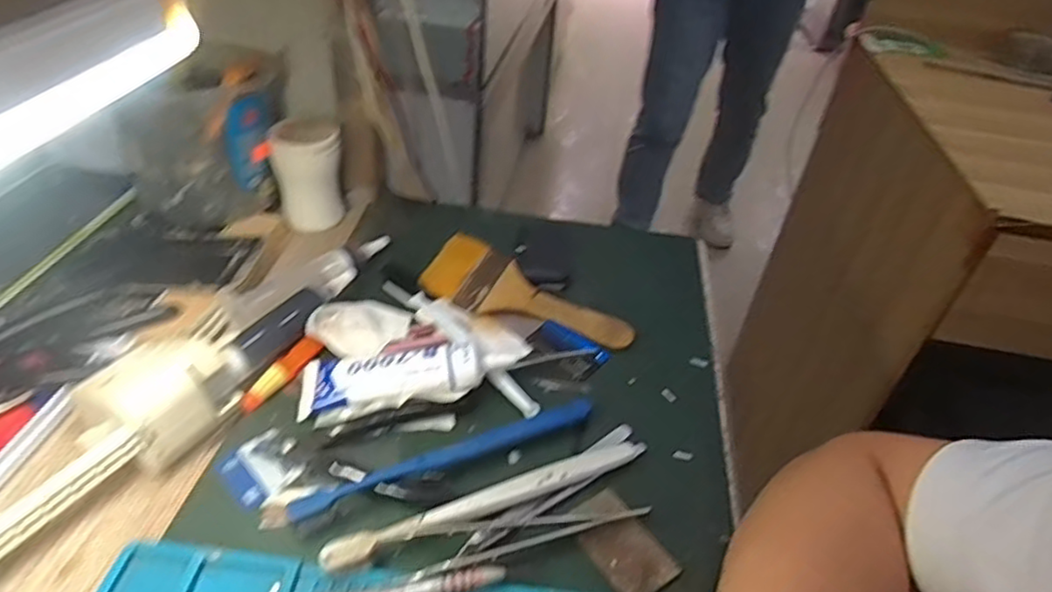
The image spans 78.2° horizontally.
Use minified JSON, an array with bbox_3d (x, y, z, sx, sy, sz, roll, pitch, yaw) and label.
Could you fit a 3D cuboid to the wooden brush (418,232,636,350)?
[{"bbox_3d":[0.000,0.001,0.491,0.163,0.020,0.059,25,43,21],"label":"wooden brush"}]

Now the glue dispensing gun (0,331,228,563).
[{"bbox_3d":[-0.254,0.095,0.324,0.060,0.049,0.215,26,43,22],"label":"glue dispensing gun"}]

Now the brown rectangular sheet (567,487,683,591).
[{"bbox_3d":[0.051,0.134,0.351,0.035,0.004,0.060,-25,47,-25],"label":"brown rectangular sheet"}]

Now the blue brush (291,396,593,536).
[{"bbox_3d":[-0.043,0.094,0.381,0.185,0.016,0.023,-16,44,-25],"label":"blue brush"}]

